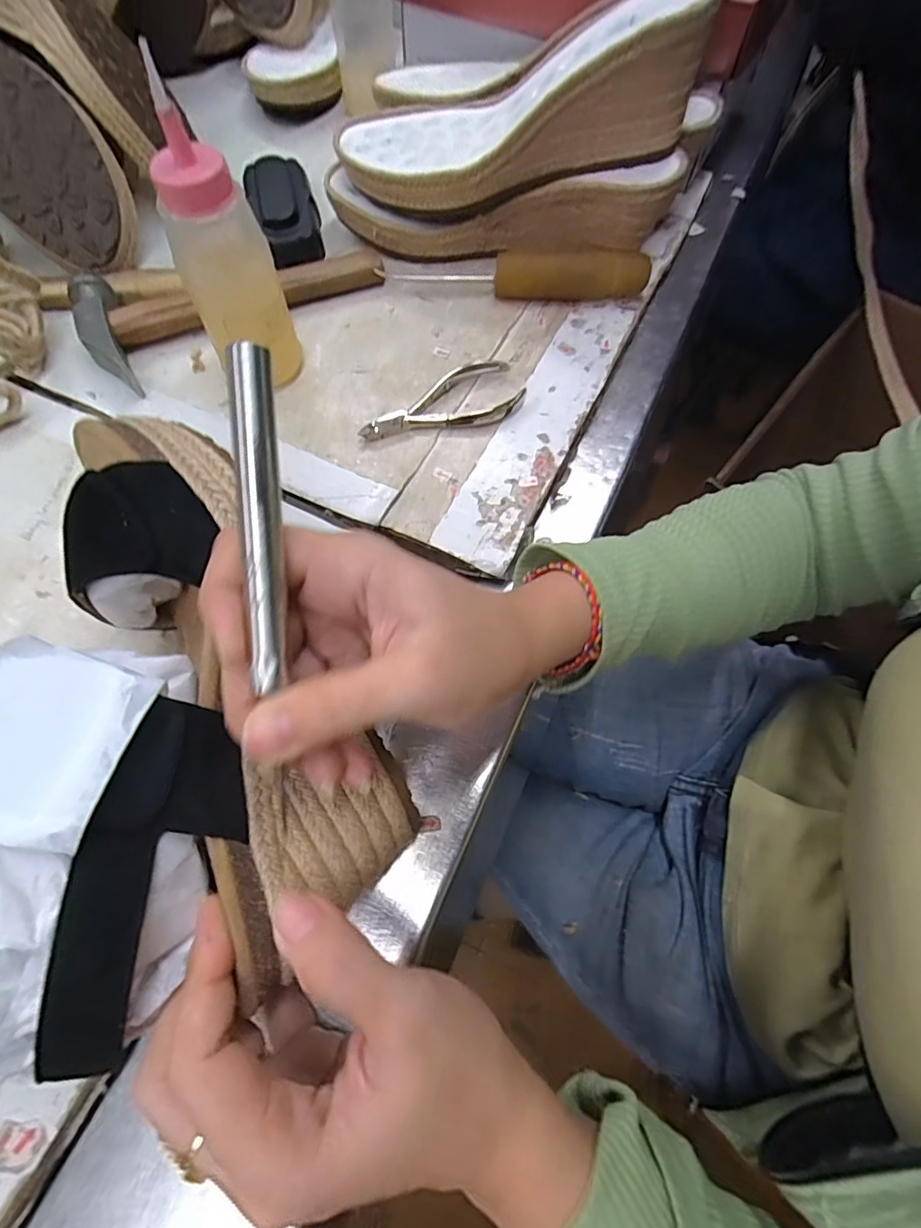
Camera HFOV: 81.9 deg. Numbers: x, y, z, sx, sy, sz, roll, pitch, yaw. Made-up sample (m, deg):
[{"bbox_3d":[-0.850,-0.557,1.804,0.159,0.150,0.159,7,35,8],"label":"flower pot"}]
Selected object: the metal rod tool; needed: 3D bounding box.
[{"bbox_3d":[-0.059,-0.027,0.157,0.010,0.009,0.096,-2,98,-4],"label":"metal rod tool"}]

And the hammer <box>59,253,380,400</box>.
[{"bbox_3d":[-0.149,-0.199,0.353,0.201,0.020,0.081,-10,65,-6],"label":"hammer"}]

